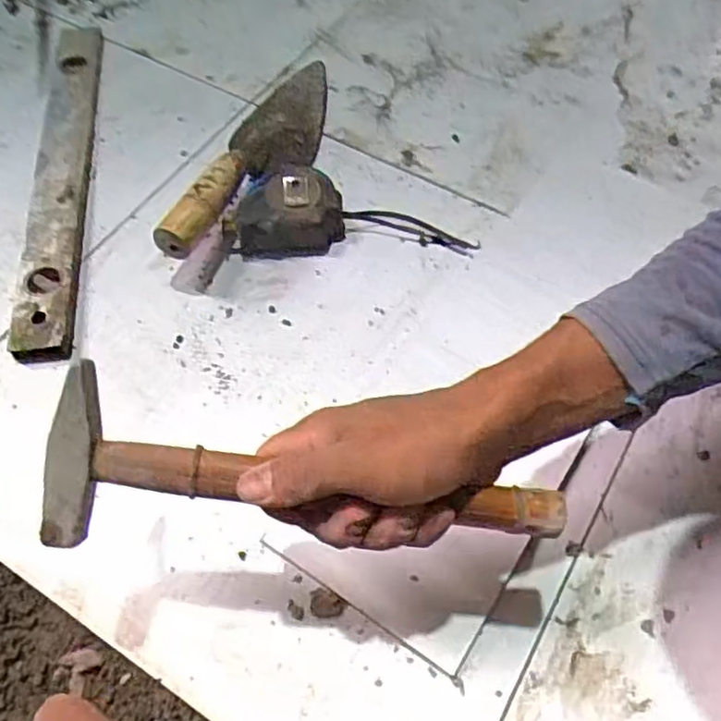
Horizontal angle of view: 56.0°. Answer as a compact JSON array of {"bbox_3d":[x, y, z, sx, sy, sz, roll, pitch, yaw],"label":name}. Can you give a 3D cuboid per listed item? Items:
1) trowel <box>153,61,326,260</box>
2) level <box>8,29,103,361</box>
[{"bbox_3d":[-0.103,-0.205,0.674,0.087,0.060,0.329,14,45,9],"label":"trowel"},{"bbox_3d":[-0.301,-0.200,0.687,0.048,0.027,0.449,-7,59,-3],"label":"level"}]

